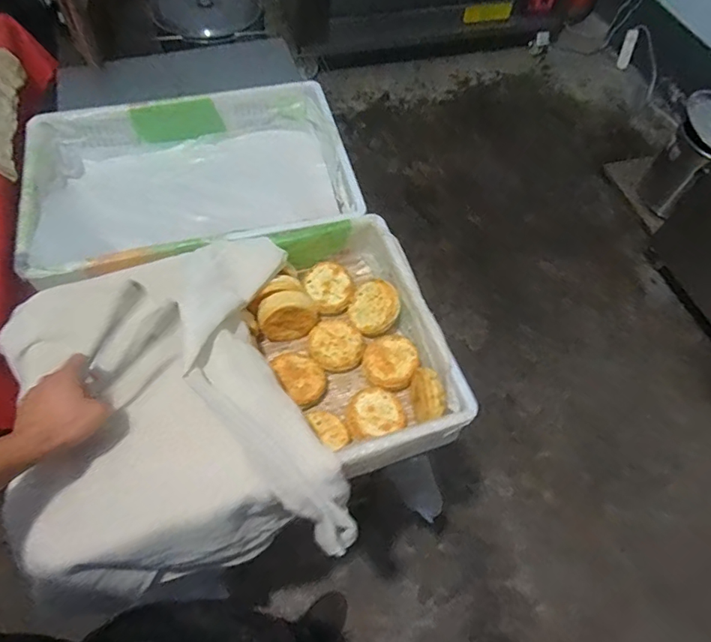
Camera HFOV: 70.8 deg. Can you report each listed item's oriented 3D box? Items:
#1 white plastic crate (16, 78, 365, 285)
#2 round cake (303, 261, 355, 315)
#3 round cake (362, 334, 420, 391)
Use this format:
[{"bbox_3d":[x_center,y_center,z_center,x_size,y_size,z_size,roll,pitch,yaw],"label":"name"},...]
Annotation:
[{"bbox_3d":[-0.324,-0.258,1.028,0.597,0.176,0.431,-12,60,-10],"label":"white plastic crate"},{"bbox_3d":[-0.048,-0.062,0.927,0.084,0.025,0.095,-18,62,-13],"label":"round cake"},{"bbox_3d":[0.060,0.069,0.846,0.091,0.022,0.090,1,59,-2],"label":"round cake"}]

